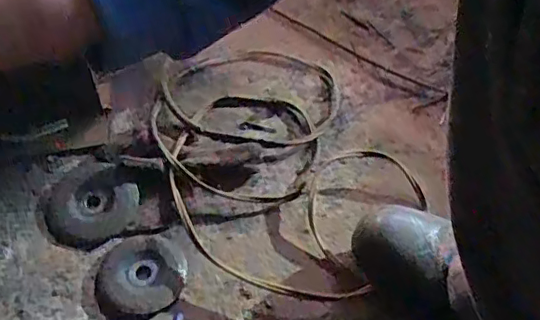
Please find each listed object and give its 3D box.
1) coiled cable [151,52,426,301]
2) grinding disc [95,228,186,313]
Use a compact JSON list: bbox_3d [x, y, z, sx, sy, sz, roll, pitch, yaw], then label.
[{"bbox_3d":[0.007,-0.009,0.663,0.250,0.033,0.368,-17,56,-16],"label":"coiled cable"},{"bbox_3d":[-0.129,0.110,0.577,0.087,0.006,0.086,2,52,-3],"label":"grinding disc"}]

